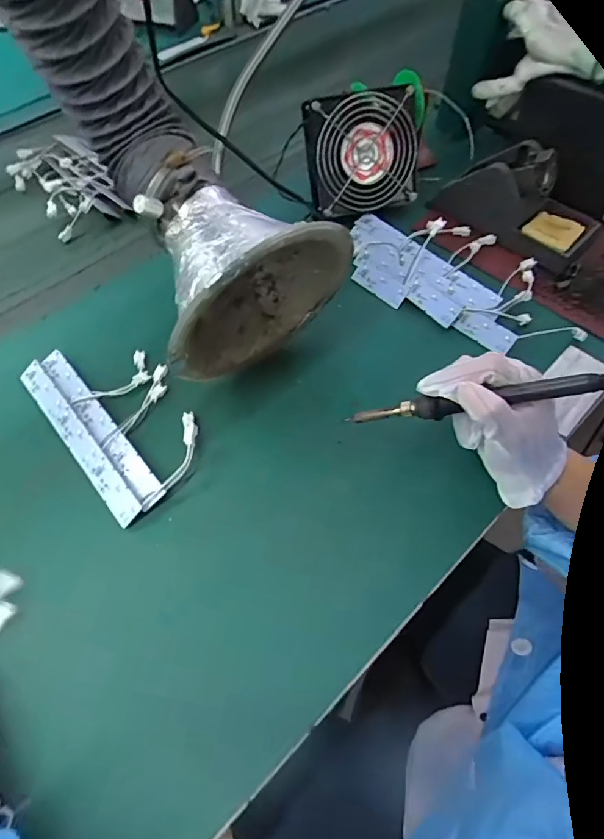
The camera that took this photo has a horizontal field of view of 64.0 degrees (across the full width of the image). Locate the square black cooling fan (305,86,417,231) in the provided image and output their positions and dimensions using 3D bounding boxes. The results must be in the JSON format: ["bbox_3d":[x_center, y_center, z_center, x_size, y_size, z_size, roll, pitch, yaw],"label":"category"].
[{"bbox_3d":[0.075,-0.303,0.557,0.128,0.125,0.031,-15,32,-9],"label":"square black cooling fan"}]

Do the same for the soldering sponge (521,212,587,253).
[{"bbox_3d":[0.290,-0.218,0.553,0.053,0.007,0.057,37,66,20],"label":"soldering sponge"}]

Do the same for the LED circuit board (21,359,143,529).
[{"bbox_3d":[-0.200,0.016,0.430,0.024,0.004,0.194,-45,68,1],"label":"LED circuit board"}]

